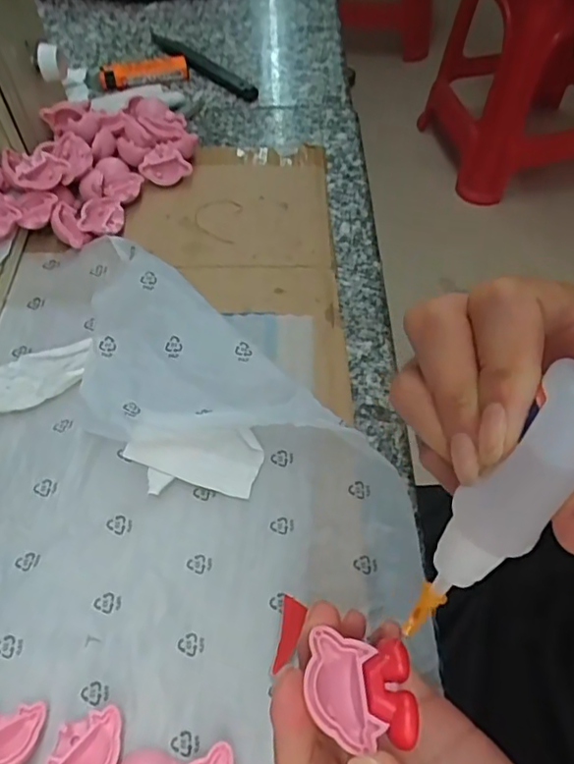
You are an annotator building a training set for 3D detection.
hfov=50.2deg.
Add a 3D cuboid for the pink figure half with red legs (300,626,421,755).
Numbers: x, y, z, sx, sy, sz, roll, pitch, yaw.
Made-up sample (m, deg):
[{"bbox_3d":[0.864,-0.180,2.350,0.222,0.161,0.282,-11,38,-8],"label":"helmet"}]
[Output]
[{"bbox_3d":[0.022,0.095,0.189,0.032,0.009,0.031,8,58,4],"label":"pink figure half with red legs"}]

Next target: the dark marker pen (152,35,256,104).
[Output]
[{"bbox_3d":[-0.080,-0.289,0.553,0.019,0.009,0.144,-39,66,-22],"label":"dark marker pen"}]

